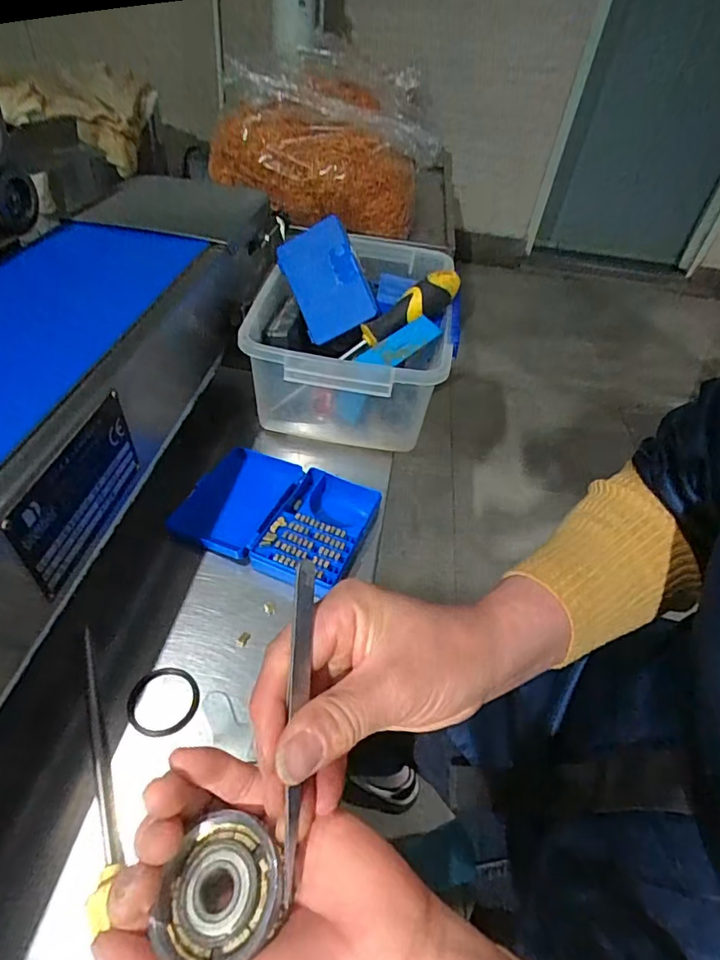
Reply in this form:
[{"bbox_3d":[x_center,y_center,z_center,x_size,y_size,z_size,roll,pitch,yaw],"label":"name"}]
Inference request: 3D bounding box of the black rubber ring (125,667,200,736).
[{"bbox_3d":[-0.120,0.135,0.319,0.042,0.005,0.040,4,45,-4],"label":"black rubber ring"}]

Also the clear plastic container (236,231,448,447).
[{"bbox_3d":[-0.003,-0.146,0.537,0.171,0.108,0.252,10,45,2],"label":"clear plastic container"}]

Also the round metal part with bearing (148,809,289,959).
[{"bbox_3d":[-0.050,0.154,0.195,0.044,0.015,0.044,-8,48,8],"label":"round metal part with bearing"}]

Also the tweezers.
[{"bbox_3d":[-0.025,0.094,0.209,0.008,0.008,0.121,4,73,-4],"label":"tweezers"}]

